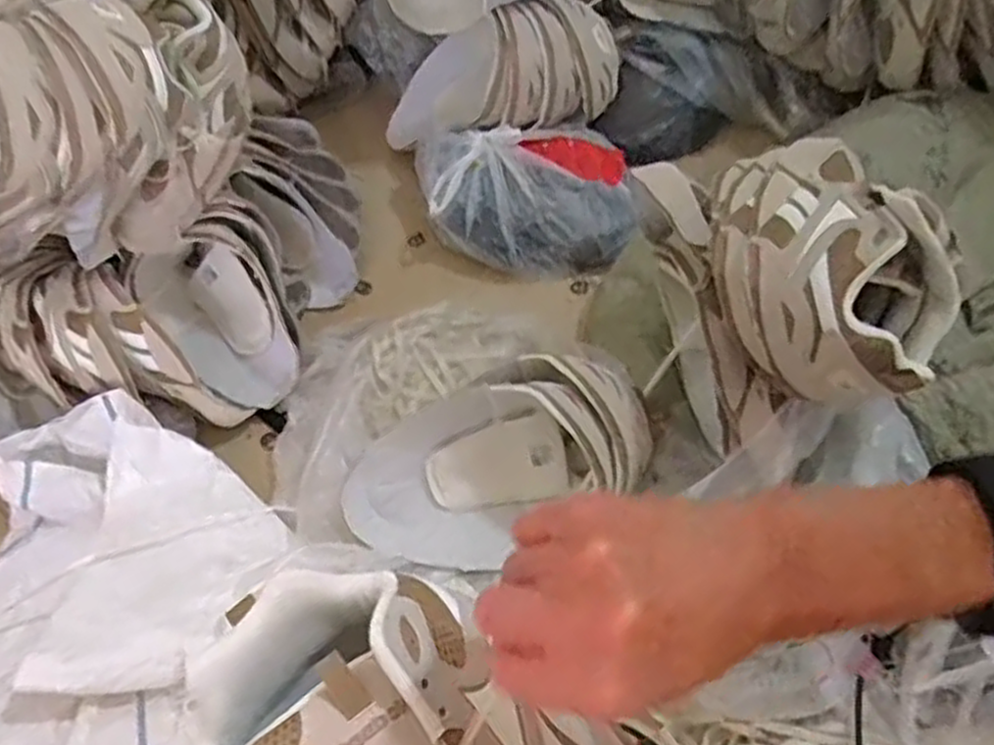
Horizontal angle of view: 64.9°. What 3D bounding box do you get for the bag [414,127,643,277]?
[{"bbox_3d":[0.040,-0.217,0.981,0.264,0.097,0.183,-6,56,0],"label":"bag"}]

